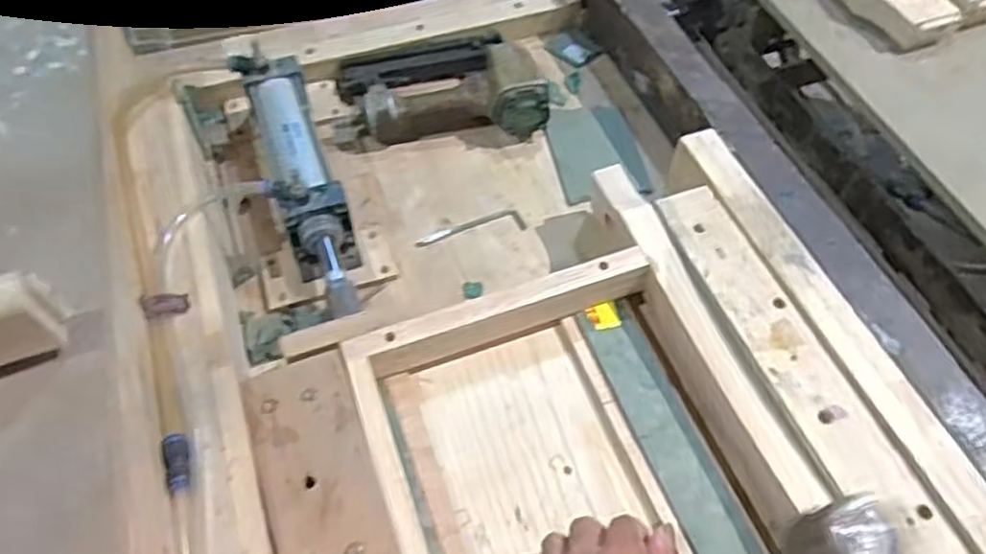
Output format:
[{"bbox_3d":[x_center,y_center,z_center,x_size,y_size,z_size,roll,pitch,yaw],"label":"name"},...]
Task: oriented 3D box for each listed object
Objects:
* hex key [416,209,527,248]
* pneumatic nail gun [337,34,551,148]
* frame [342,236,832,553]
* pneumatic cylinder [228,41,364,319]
[{"bbox_3d":[-0.023,-0.050,0.746,0.109,0.004,0.031,-10,56,-8],"label":"hex key"},{"bbox_3d":[-0.059,-0.216,0.822,0.223,0.062,0.144,-5,56,-5],"label":"pneumatic nail gun"},{"bbox_3d":[0.066,0.134,0.567,0.294,0.057,0.290,-17,57,-12],"label":"frame"},{"bbox_3d":[-0.182,-0.089,0.709,0.065,0.082,0.315,-17,57,-13],"label":"pneumatic cylinder"}]

